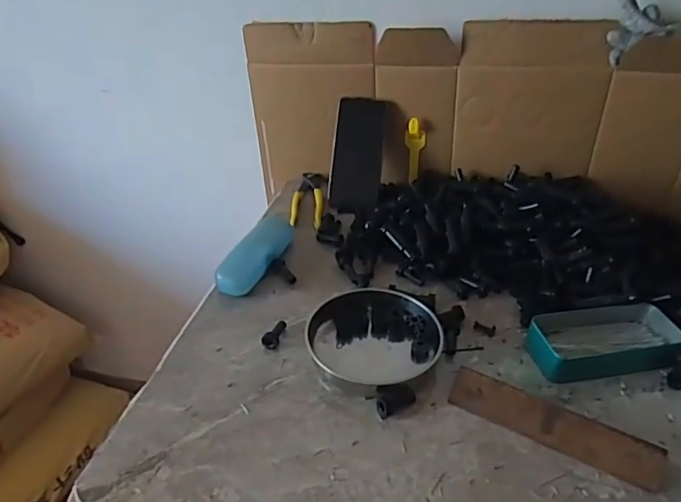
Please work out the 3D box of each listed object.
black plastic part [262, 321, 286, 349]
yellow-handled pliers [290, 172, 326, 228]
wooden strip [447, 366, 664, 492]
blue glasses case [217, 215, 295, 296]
[{"bbox_3d":[-0.070,0.089,0.560,0.018,0.013,0.042,12,23,11],"label":"black plastic part"},{"bbox_3d":[-0.050,-0.082,0.810,0.048,0.018,0.171,2,34,0],"label":"yellow-handled pliers"},{"bbox_3d":[0.188,0.156,0.461,0.179,0.007,0.037,20,83,23],"label":"wooden strip"},{"bbox_3d":[-0.103,-0.001,0.660,0.043,0.032,0.154,14,36,16],"label":"blue glasses case"}]

